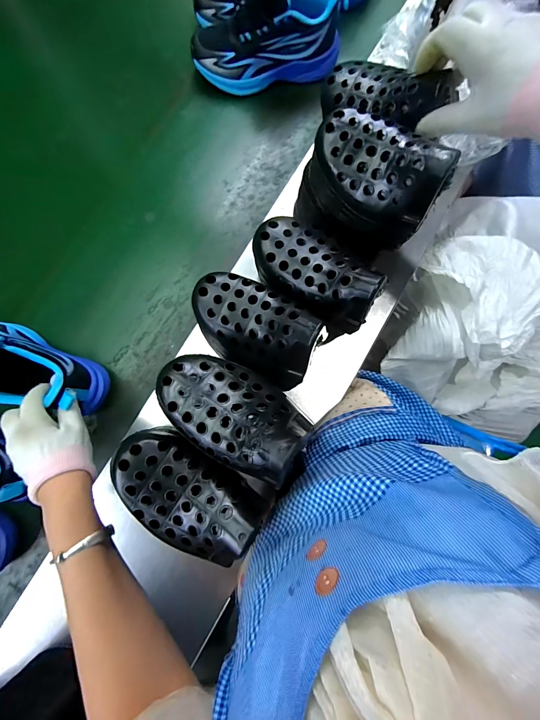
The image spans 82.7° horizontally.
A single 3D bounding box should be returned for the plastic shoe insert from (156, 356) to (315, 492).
[{"bbox_3d":[-0.036,0.043,0.261,0.132,0.061,0.076,34,83,0],"label":"plastic shoe insert"}]

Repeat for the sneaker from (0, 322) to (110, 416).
[{"bbox_3d":[-0.324,0.007,0.376,0.202,0.133,0.079,26,83,-1],"label":"sneaker"}]

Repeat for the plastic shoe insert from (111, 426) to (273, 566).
[{"bbox_3d":[-0.079,0.118,0.264,0.135,0.035,0.082,36,83,0],"label":"plastic shoe insert"}]

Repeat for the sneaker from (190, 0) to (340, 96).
[{"bbox_3d":[-0.003,-0.498,0.462,0.228,0.119,0.088,-6,85,-4],"label":"sneaker"}]

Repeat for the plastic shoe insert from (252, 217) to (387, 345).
[{"bbox_3d":[0.046,-0.095,0.321,0.078,0.059,0.148,-41,88,-6],"label":"plastic shoe insert"}]

